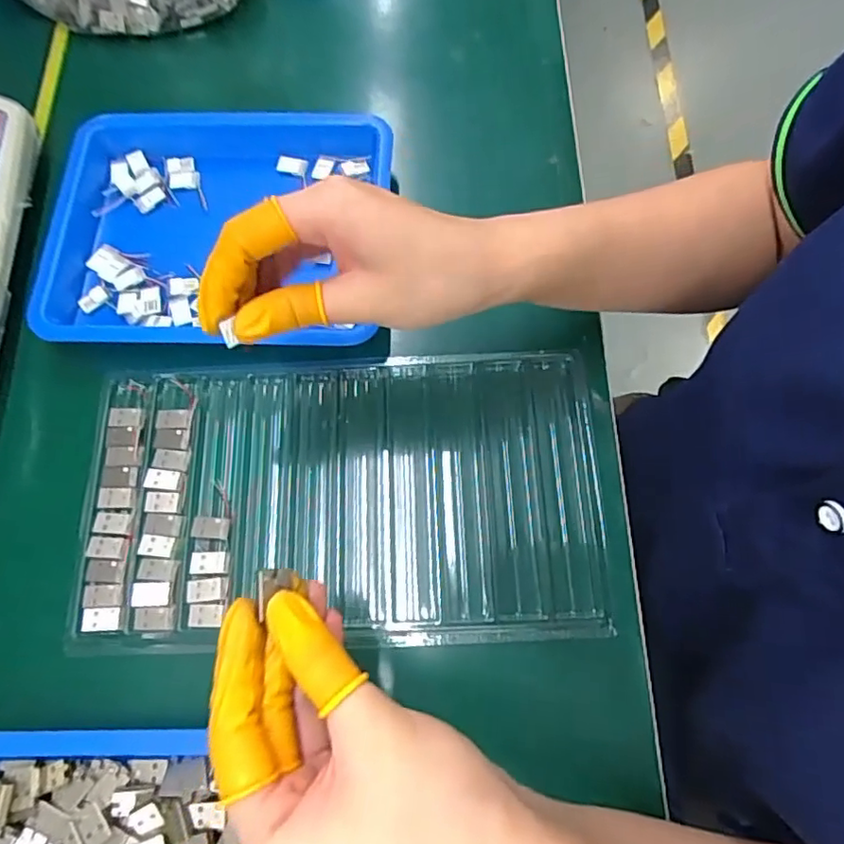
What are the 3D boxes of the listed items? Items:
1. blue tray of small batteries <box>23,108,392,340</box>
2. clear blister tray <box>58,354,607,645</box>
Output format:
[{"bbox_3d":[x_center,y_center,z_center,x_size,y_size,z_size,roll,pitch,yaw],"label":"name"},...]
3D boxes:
[{"bbox_3d":[-0.140,-0.126,0.386,0.222,0.032,0.169,2,70,0],"label":"blue tray of small batteries"},{"bbox_3d":[-0.045,0.041,0.339,0.288,0.024,0.161,-2,70,-1],"label":"clear blister tray"}]

